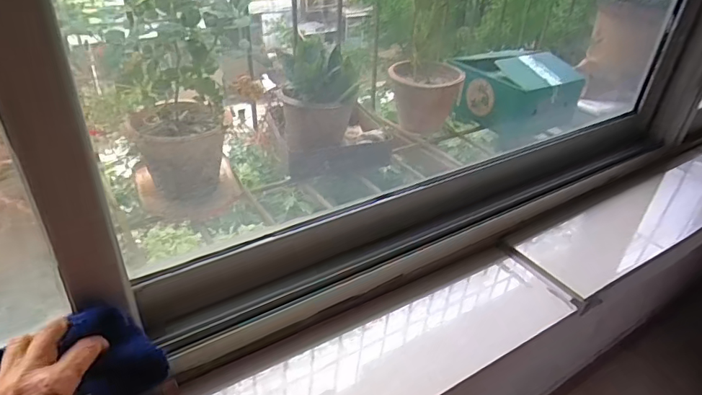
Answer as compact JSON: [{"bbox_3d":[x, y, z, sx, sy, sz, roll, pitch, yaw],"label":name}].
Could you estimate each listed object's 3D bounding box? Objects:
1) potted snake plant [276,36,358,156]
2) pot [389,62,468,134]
[{"bbox_3d":[-0.068,-0.200,0.987,0.151,0.192,0.131,1,34,-4],"label":"potted snake plant"},{"bbox_3d":[0.172,-0.237,1.132,0.161,0.145,0.188,13,35,12],"label":"pot"}]

